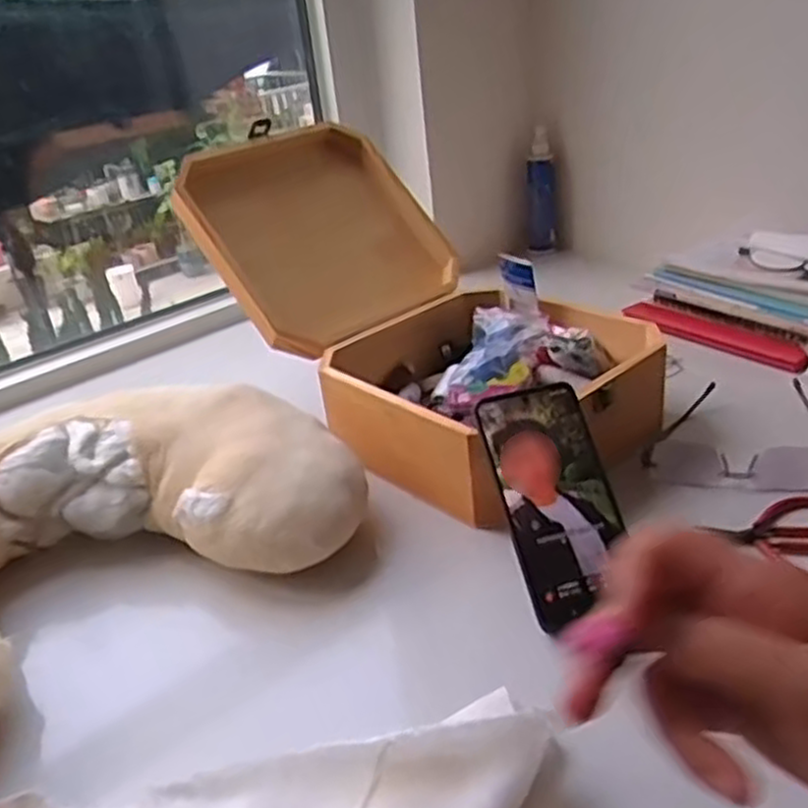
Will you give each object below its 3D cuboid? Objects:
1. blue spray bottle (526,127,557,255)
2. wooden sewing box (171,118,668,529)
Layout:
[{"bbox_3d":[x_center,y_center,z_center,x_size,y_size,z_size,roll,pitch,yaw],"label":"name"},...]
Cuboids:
[{"bbox_3d":[0.205,-0.308,1.153,0.042,0.184,0.043,0,29,12],"label":"blue spray bottle"},{"bbox_3d":[0.004,-0.114,0.735,0.248,0.221,0.443,-29,35,-34],"label":"wooden sewing box"}]

